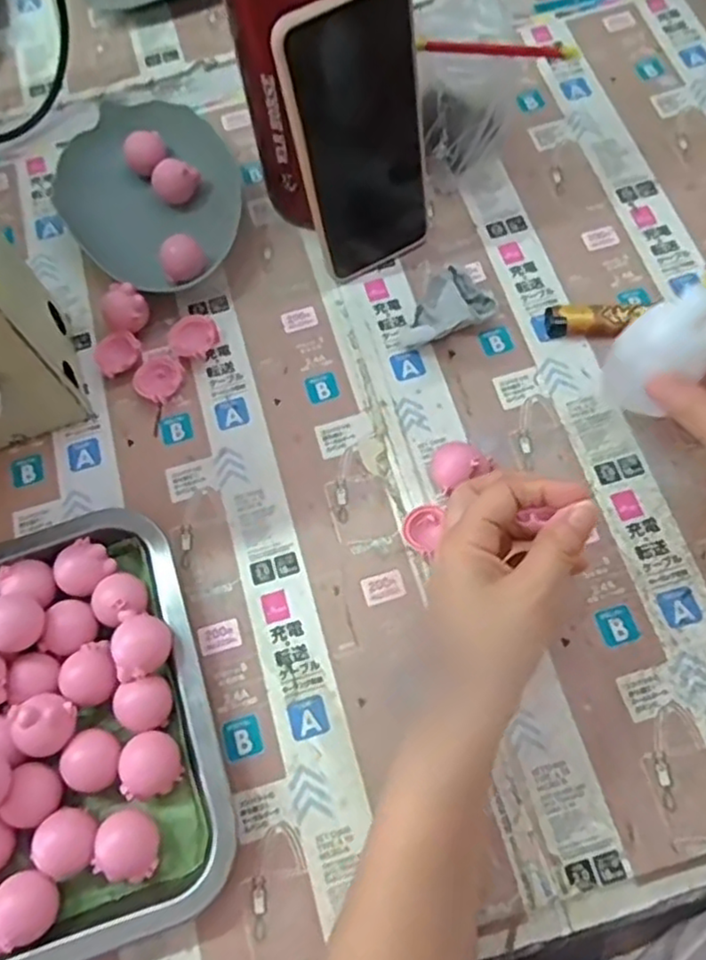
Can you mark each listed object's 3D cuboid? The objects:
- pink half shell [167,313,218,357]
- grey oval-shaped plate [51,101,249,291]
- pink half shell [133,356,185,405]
[{"bbox_3d":[-0.105,-0.094,0.450,0.032,0.012,0.031,1,70,3],"label":"pink half shell"},{"bbox_3d":[-0.144,-0.202,0.482,0.141,0.029,0.120,39,76,15],"label":"grey oval-shaped plate"},{"bbox_3d":[-0.125,-0.064,0.439,0.029,0.014,0.032,19,72,9],"label":"pink half shell"}]

